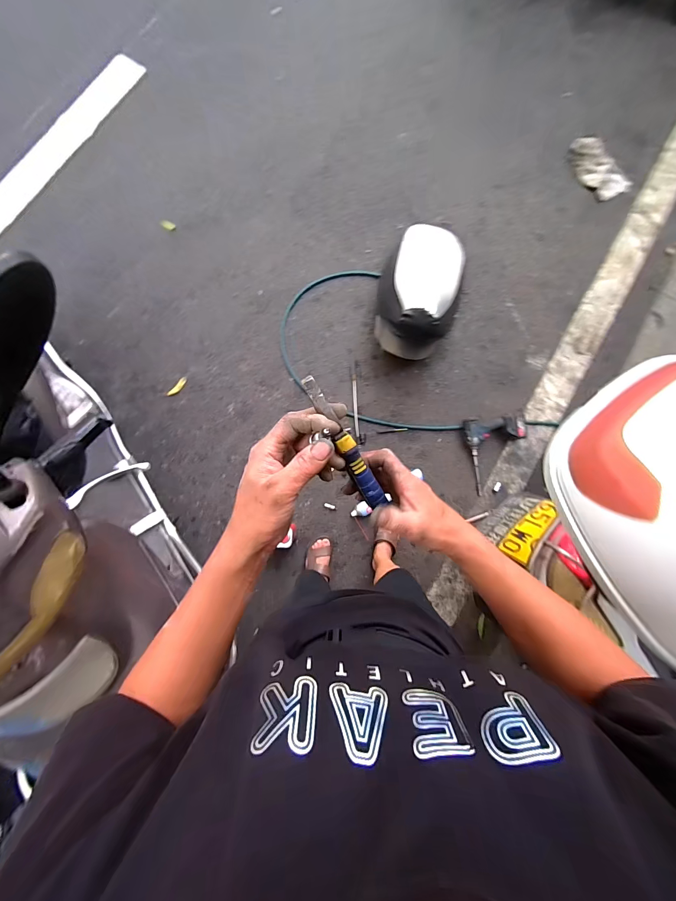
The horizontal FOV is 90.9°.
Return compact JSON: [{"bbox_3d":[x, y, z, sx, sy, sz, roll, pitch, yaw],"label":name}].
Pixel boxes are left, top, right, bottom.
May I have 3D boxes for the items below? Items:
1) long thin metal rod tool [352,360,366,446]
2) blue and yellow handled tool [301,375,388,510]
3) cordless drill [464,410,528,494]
[{"bbox_3d":[0.083,-0.202,1.409,0.038,0.017,0.360,-4,82,-3],"label":"long thin metal rod tool"},{"bbox_3d":[0.010,0.000,0.327,0.020,0.013,0.160,-32,117,-3],"label":"blue and yellow handled tool"},{"bbox_3d":[0.677,-0.002,1.374,0.258,0.075,0.314,-14,83,-4],"label":"cordless drill"}]

